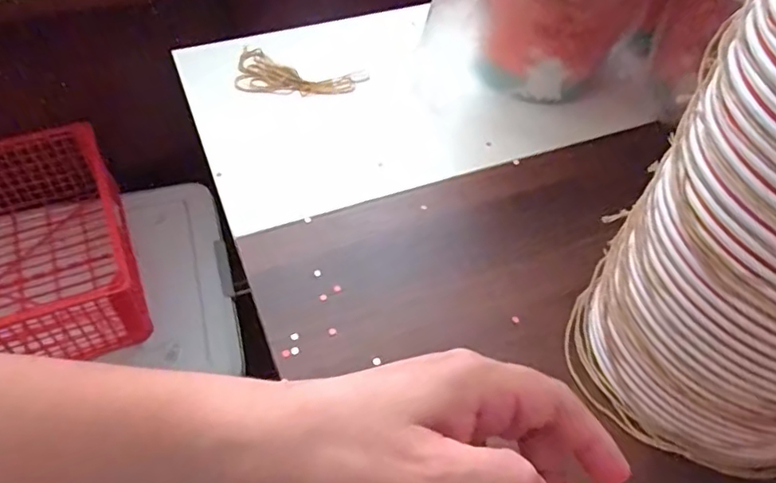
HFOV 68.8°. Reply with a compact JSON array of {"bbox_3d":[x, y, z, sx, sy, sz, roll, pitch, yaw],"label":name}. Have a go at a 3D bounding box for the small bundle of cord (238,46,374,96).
[{"bbox_3d":[-0.096,-0.169,0.585,0.136,0.017,0.064,16,52,7],"label":"small bundle of cord"}]

